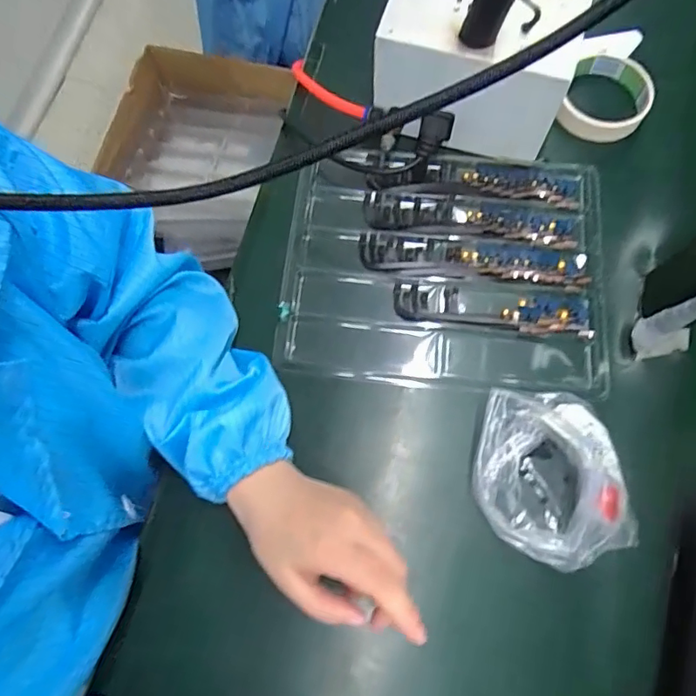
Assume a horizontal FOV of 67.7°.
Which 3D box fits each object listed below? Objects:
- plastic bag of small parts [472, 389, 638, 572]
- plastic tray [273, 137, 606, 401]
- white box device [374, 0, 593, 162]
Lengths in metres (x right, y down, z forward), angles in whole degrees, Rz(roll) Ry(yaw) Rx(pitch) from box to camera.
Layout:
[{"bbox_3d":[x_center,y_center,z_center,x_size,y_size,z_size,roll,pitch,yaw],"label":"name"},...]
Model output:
[{"bbox_3d":[0.147,0.093,0.383,0.108,0.046,0.125,-13,73,-2],"label":"plastic bag of small parts"},{"bbox_3d":[0.083,-0.076,0.457,0.270,0.012,0.218,5,73,4],"label":"plastic tray"},{"bbox_3d":[0.115,-0.262,0.462,0.157,0.110,0.122,18,74,8],"label":"white box device"}]

